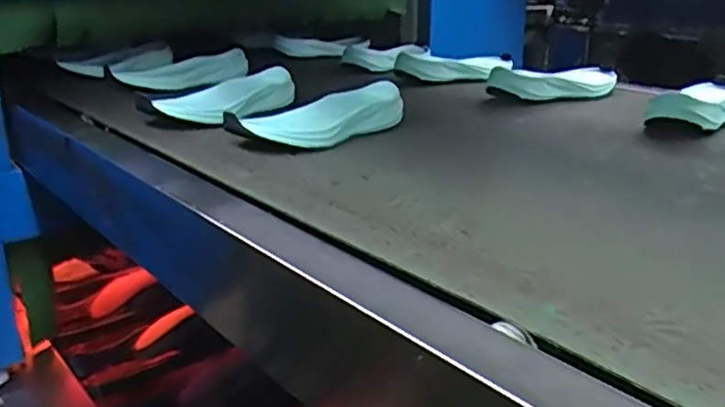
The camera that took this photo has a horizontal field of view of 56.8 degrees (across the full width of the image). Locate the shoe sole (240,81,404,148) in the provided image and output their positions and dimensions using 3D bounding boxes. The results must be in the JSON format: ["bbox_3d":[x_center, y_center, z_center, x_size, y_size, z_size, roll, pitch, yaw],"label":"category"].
[{"bbox_3d":[-0.035,-0.095,0.738,0.209,0.040,0.064,-18,27,-37],"label":"shoe sole"}]

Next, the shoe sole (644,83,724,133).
[{"bbox_3d":[0.428,-0.126,0.834,0.092,0.036,0.208,16,27,37],"label":"shoe sole"}]

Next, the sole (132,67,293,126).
[{"bbox_3d":[-0.172,-0.131,0.828,0.058,0.040,0.212,12,24,34],"label":"sole"}]

